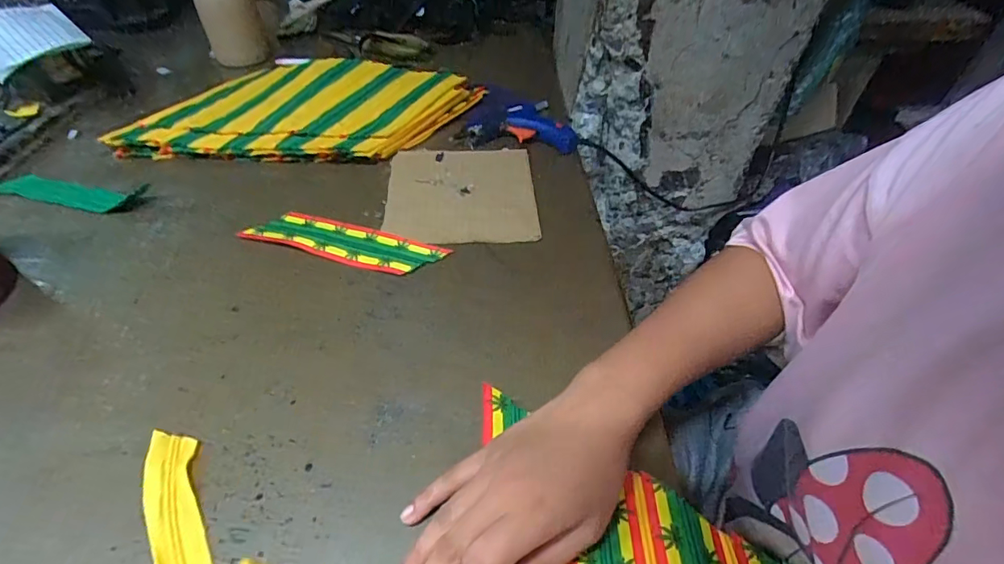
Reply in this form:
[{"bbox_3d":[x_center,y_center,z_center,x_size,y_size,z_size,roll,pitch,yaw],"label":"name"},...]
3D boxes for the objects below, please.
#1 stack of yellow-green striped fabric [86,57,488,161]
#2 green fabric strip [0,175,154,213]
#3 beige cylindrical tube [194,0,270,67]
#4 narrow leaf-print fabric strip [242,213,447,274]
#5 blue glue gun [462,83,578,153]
[{"bbox_3d":[-0.235,-0.211,0.595,0.408,0.049,0.173,1,47,0],"label":"stack of yellow-green striped fabric"},{"bbox_3d":[-0.454,-0.096,0.514,0.180,0.017,0.041,11,47,9],"label":"green fabric strip"},{"bbox_3d":[-0.392,-0.386,0.696,0.075,0.139,0.074,-21,51,-20],"label":"beige cylindrical tube"},{"bbox_3d":[-0.148,-0.037,0.459,0.184,0.009,0.044,13,48,10],"label":"narrow leaf-print fabric strip"},{"bbox_3d":[0.025,-0.205,0.613,0.131,0.027,0.127,4,47,2],"label":"blue glue gun"}]

